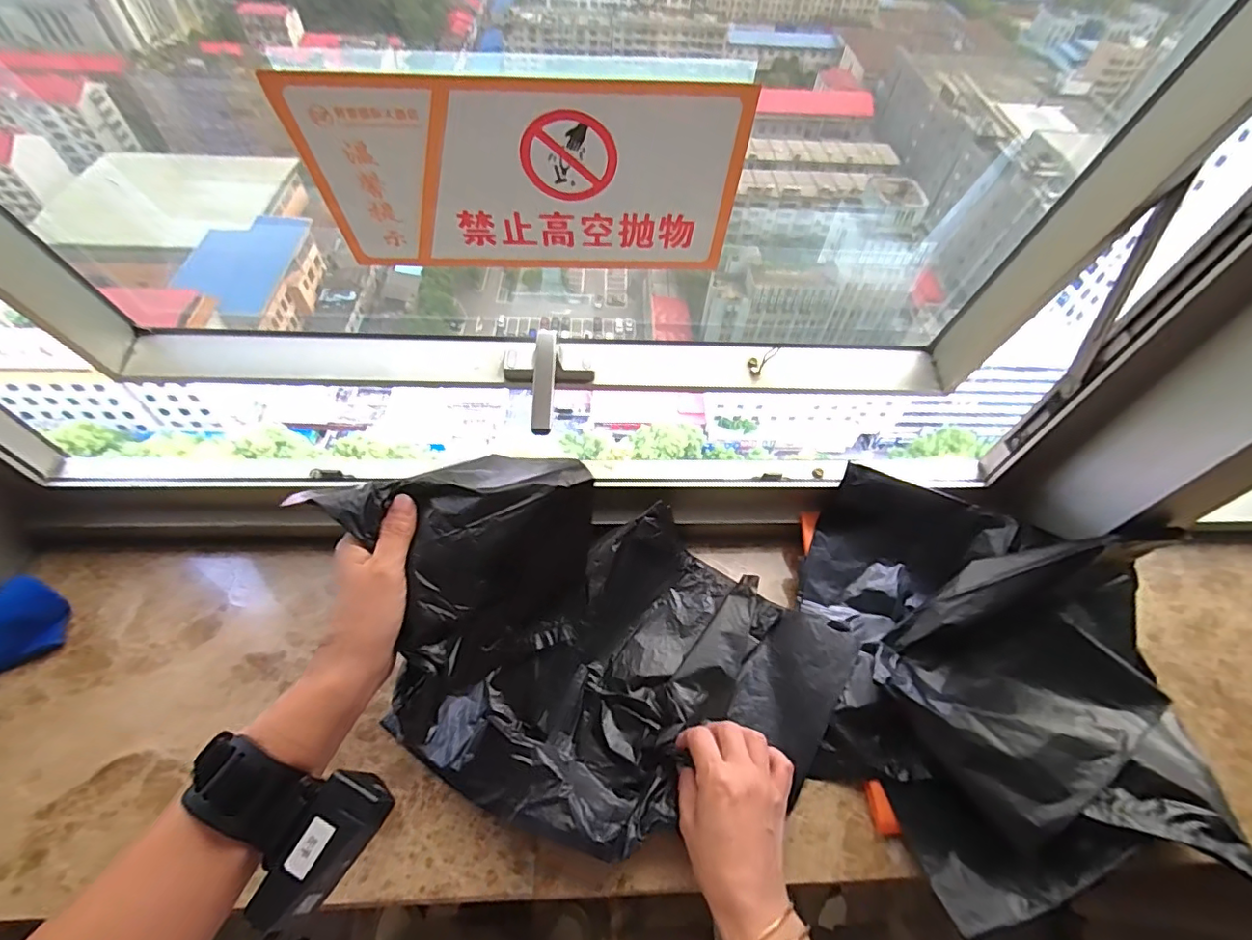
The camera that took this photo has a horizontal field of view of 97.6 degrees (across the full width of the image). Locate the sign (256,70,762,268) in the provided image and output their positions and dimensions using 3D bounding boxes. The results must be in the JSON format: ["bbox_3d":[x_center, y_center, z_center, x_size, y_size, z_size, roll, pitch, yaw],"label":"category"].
[{"bbox_3d":[-0.076,-0.221,0.433,0.322,0.159,0.011,-1,63,-3],"label":"sign"}]

